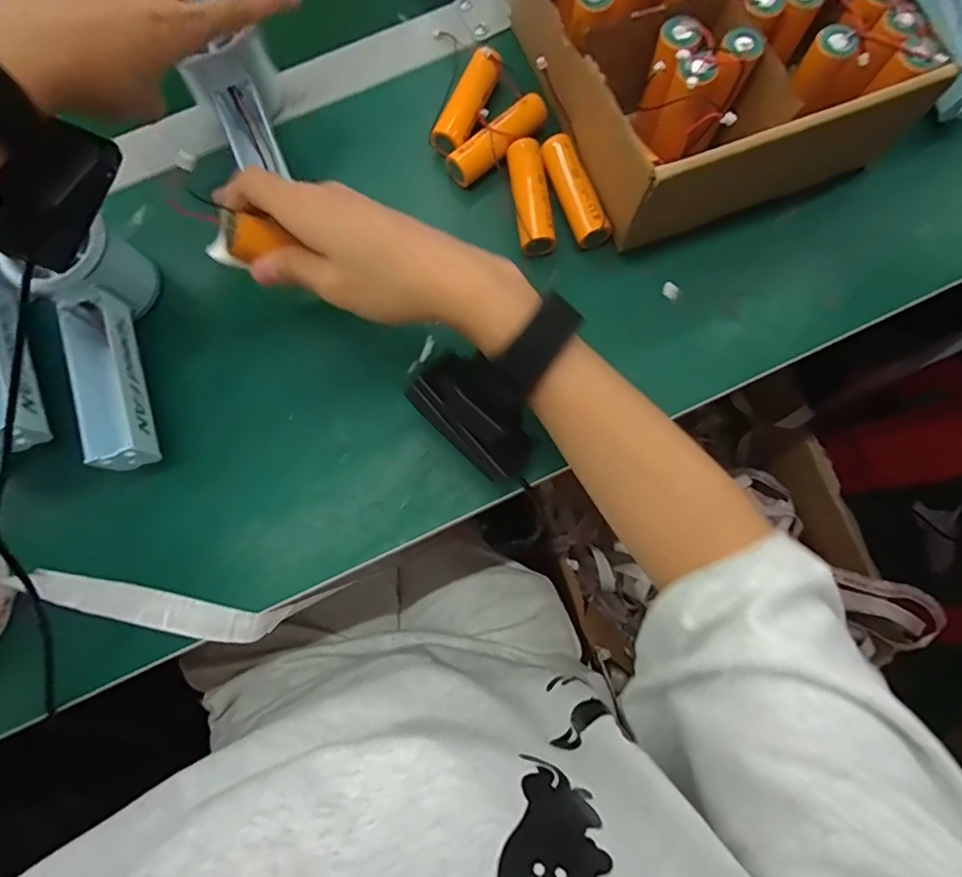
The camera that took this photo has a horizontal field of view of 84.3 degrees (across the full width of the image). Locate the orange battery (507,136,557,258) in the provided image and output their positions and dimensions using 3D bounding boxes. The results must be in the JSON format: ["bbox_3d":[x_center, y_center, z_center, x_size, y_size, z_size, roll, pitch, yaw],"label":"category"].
[{"bbox_3d":[0.032,-0.154,0.342,0.023,0.020,0.072,-9,78,-1],"label":"orange battery"}]

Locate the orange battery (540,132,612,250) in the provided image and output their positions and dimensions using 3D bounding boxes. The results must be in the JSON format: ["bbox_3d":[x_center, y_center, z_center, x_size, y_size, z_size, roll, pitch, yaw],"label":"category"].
[{"bbox_3d":[0.058,-0.157,0.340,0.020,0.025,0.071,-20,78,-4],"label":"orange battery"}]

